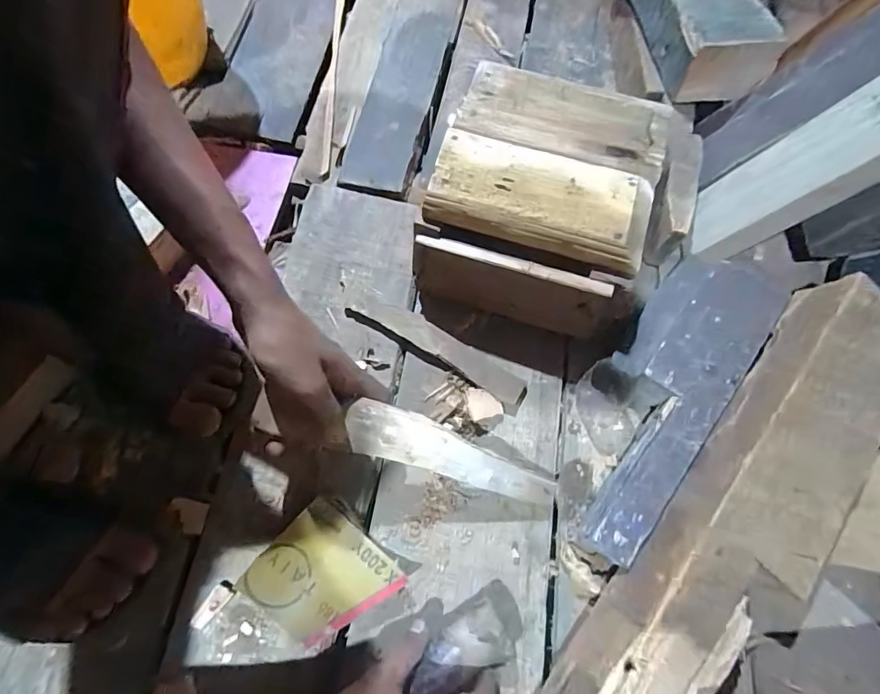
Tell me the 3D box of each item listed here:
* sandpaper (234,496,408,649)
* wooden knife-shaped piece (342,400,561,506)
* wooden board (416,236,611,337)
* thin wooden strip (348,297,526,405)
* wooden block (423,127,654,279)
[{"bbox_3d":[-0.108,0.213,0.434,0.109,0.021,0.106,40,71,13],"label":"sandpaper"},{"bbox_3d":[0.017,0.100,0.433,0.207,0.006,0.046,20,91,-16],"label":"wooden knife-shaped piece"},{"bbox_3d":[0.072,-0.062,0.508,0.202,0.087,0.014,17,59,9],"label":"wooden board"},{"bbox_3d":[-0.002,-0.001,0.532,0.210,0.016,0.033,30,70,10],"label":"thin wooden strip"},{"bbox_3d":[0.101,-0.149,0.475,0.217,0.030,0.100,17,68,5],"label":"wooden block"}]

